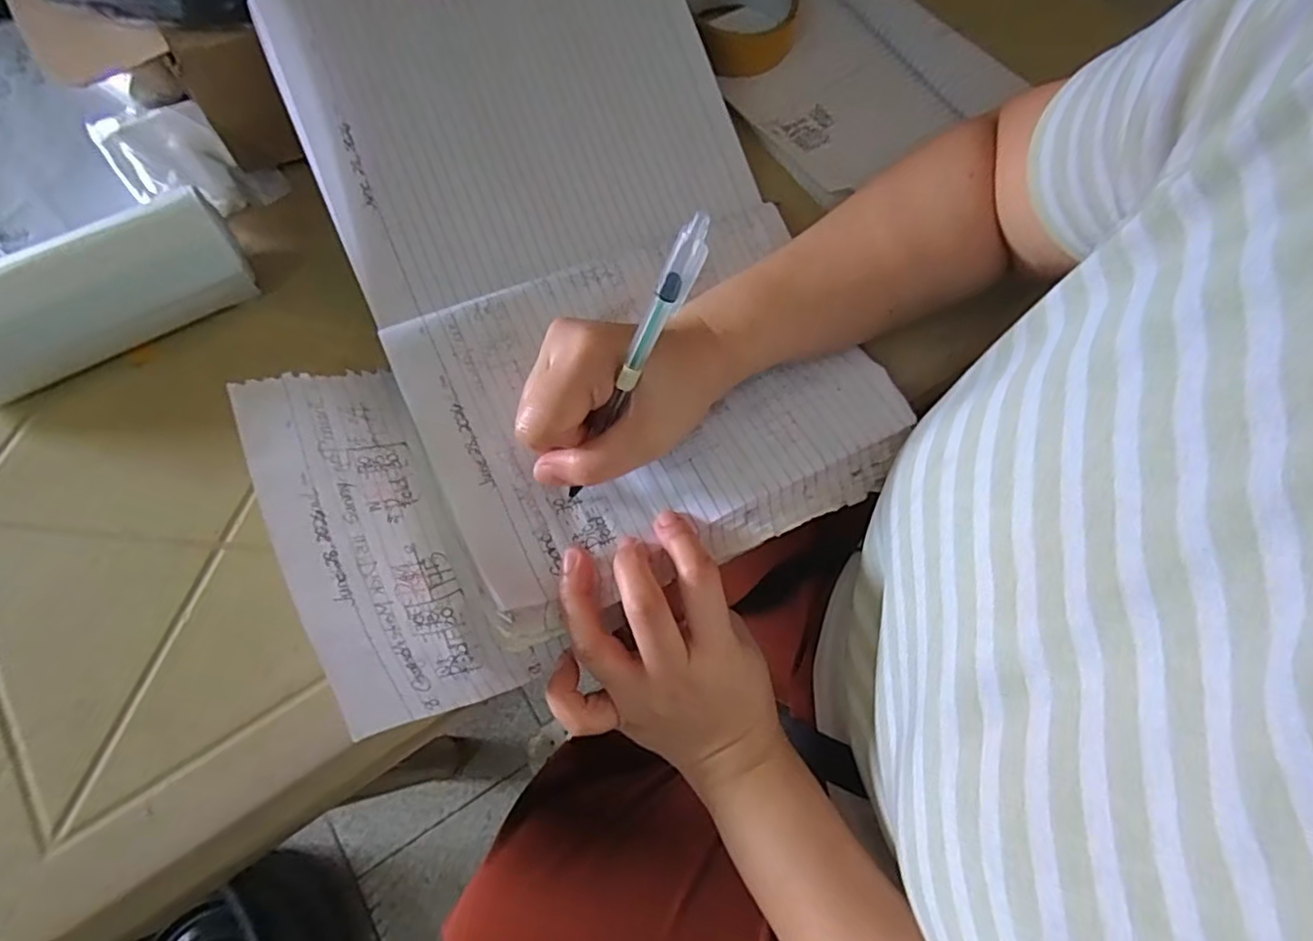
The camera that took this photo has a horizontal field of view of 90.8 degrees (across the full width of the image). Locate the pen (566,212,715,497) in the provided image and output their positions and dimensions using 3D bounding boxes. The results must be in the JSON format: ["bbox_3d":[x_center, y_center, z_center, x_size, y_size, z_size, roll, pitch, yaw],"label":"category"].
[{"bbox_3d":[-0.012,-0.042,0.284,0.010,0.150,0.010,44,39,17],"label":"pen"}]

